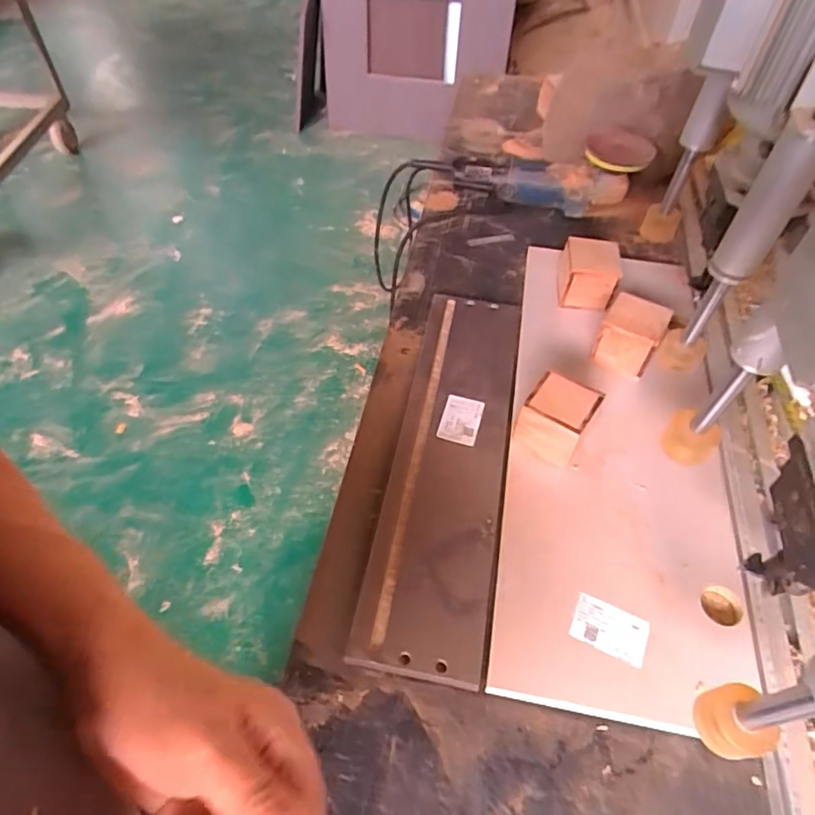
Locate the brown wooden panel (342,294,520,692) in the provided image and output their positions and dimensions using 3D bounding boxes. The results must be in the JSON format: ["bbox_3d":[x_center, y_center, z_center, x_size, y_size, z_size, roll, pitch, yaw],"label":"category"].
[{"bbox_3d":[0.046,0.038,0.583,0.110,0.019,0.442,10,54,6],"label":"brown wooden panel"}]

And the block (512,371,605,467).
[{"bbox_3d":[0.149,0.012,0.564,0.062,0.064,0.064,30,58,19],"label":"block"}]

